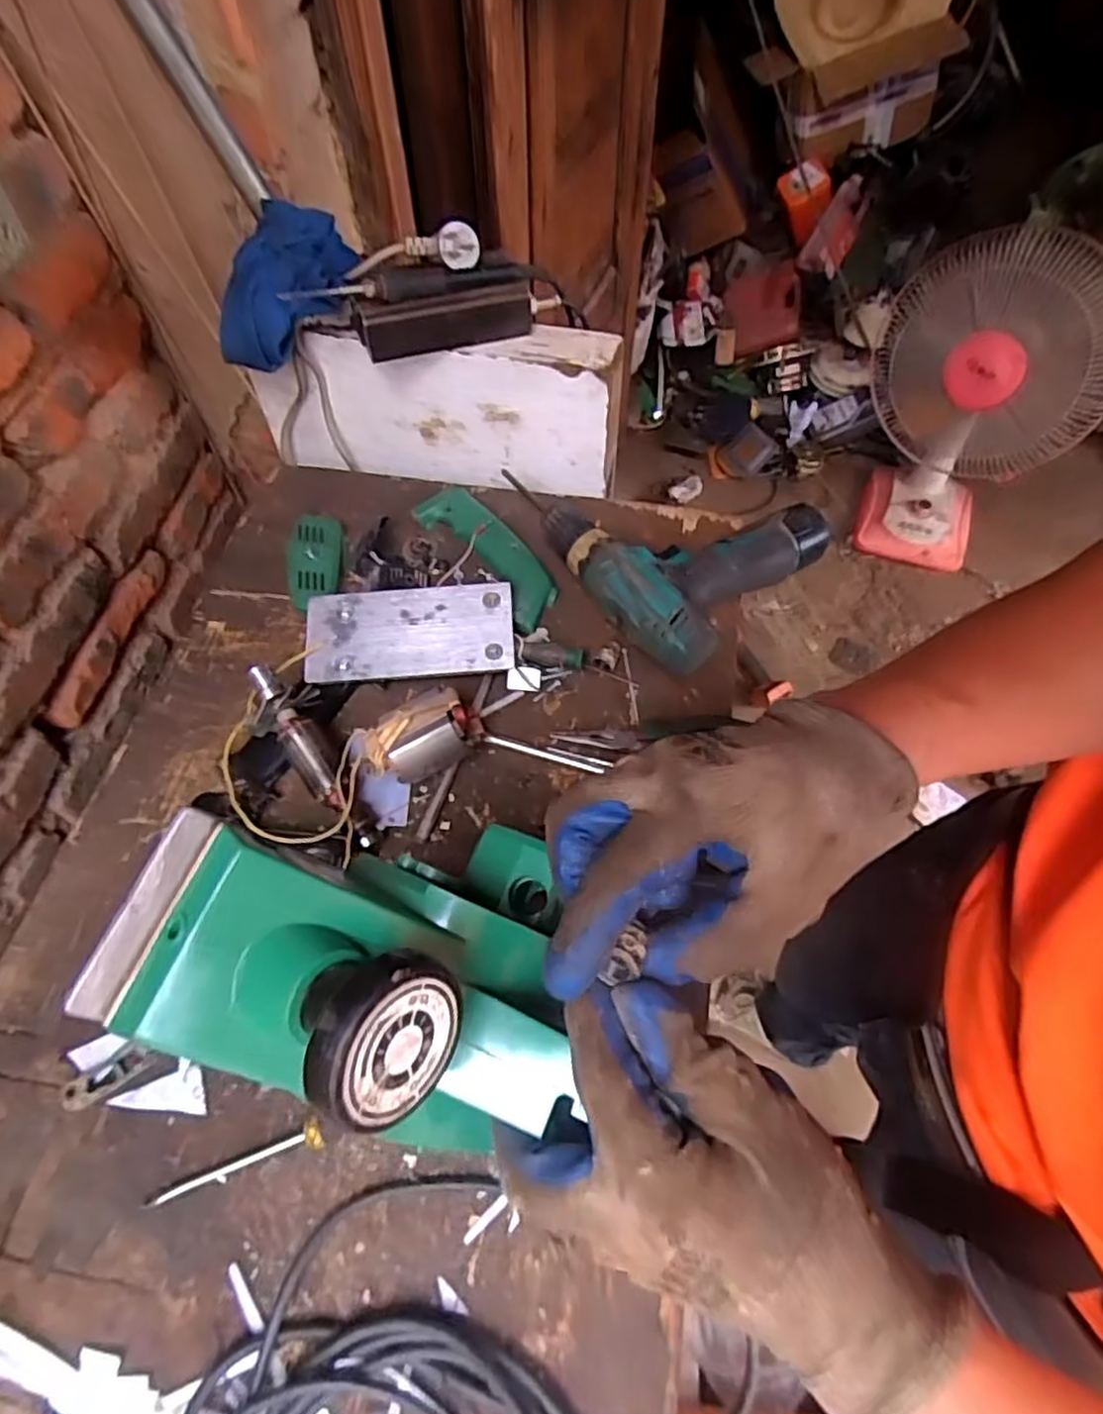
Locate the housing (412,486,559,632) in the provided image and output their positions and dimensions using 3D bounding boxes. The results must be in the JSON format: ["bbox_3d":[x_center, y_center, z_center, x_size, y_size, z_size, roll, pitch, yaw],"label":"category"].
[{"bbox_3d":[-0.055,-0.139,0.639,0.056,0.017,0.176,-34,65,-17],"label":"housing"}]

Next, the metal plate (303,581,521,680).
[{"bbox_3d":[-0.115,-0.062,0.577,0.165,0.005,0.076,-4,74,1],"label":"metal plate"}]

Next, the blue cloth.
[{"bbox_3d":[-0.226,-0.375,0.632,0.112,0.079,0.128,10,60,6],"label":"blue cloth"}]

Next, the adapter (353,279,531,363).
[{"bbox_3d":[-0.092,-0.334,0.611,0.150,0.041,0.028,-12,60,-6],"label":"adapter"}]

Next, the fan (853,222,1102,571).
[{"bbox_3d":[0.861,-0.653,1.460,0.405,0.594,0.401,21,62,13],"label":"fan"}]

